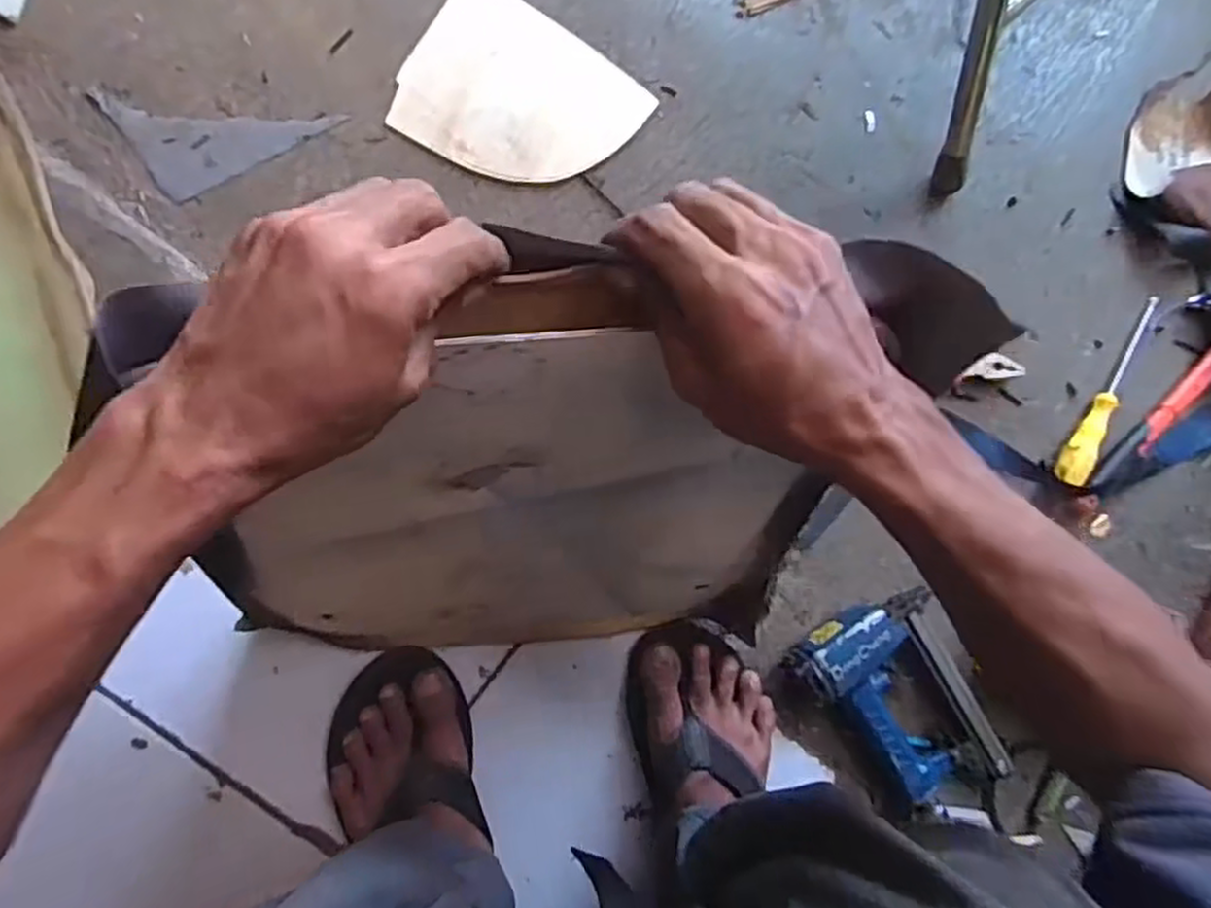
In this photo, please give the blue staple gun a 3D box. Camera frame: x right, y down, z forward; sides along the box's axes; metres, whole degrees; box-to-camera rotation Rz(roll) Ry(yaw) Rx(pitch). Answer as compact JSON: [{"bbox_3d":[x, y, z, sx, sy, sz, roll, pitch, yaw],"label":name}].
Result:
[{"bbox_3d":[0.261,0.226,0.659,0.128,0.047,0.208,-34,91,-9],"label":"blue staple gun"}]

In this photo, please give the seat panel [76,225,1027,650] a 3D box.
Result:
[{"bbox_3d":[-0.037,0.036,0.458,0.378,0.396,0.034,-3,57,-11],"label":"seat panel"}]

